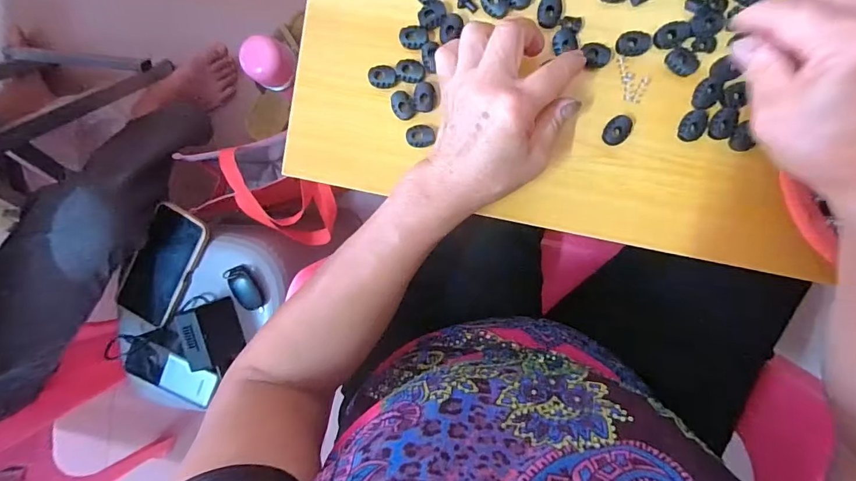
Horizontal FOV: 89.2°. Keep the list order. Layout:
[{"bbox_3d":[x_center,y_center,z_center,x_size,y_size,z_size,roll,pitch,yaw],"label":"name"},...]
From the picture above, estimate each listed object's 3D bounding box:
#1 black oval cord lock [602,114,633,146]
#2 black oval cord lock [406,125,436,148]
[{"bbox_3d":[0.140,-0.081,0.321,0.017,0.007,0.022,39,100,2],"label":"black oval cord lock"},{"bbox_3d":[-0.006,-0.082,0.341,0.022,0.005,0.017,-2,96,8],"label":"black oval cord lock"}]

